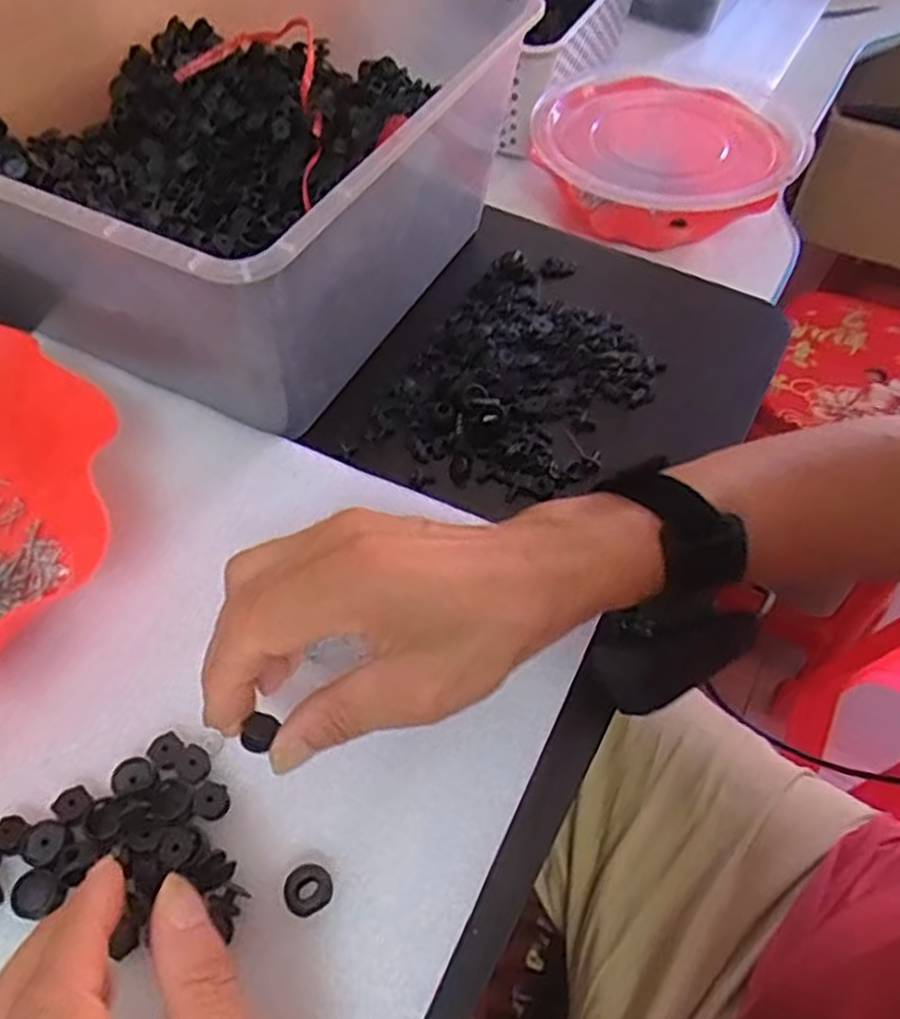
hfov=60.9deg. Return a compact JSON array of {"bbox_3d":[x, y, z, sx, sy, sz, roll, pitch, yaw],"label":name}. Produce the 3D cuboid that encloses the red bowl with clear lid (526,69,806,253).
[{"bbox_3d":[0.186,-0.313,0.699,0.228,0.071,0.210,1,55,-1],"label":"red bowl with clear lid"}]

